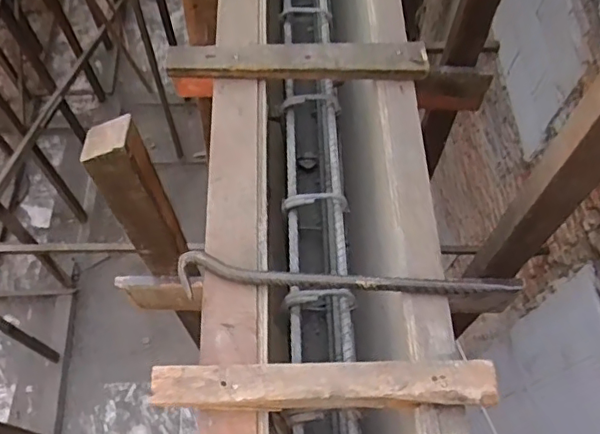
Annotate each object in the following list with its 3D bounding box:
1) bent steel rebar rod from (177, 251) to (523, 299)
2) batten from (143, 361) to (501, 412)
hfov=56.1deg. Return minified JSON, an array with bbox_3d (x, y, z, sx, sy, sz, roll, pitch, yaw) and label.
[{"bbox_3d":[0.054,0.071,0.634,0.377,0.017,0.045,3,63,1],"label":"bent steel rebar rod"},{"bbox_3d":[0.025,0.174,0.581,0.345,0.022,0.041,0,63,-1],"label":"batten"}]

